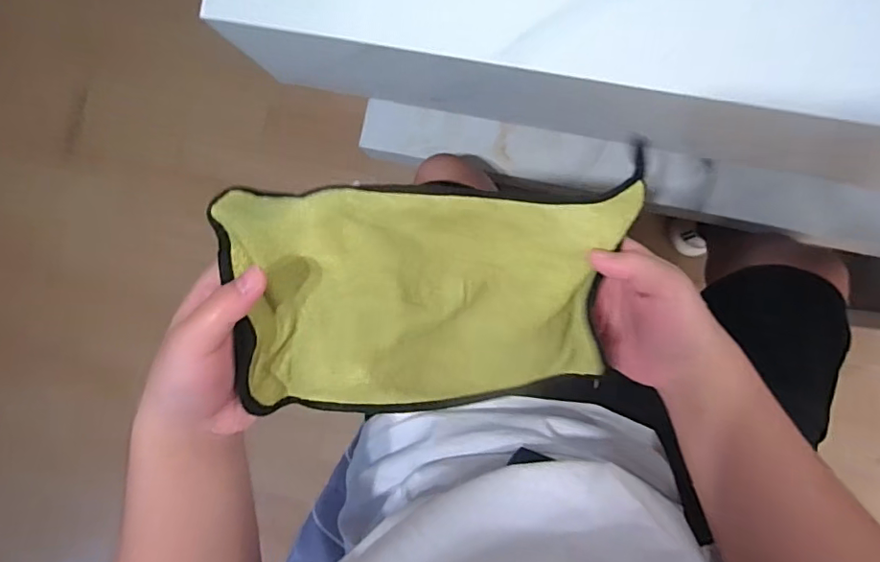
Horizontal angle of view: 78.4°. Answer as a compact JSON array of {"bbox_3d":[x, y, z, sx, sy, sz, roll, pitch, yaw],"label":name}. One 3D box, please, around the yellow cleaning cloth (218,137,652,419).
[{"bbox_3d":[0.011,0.007,0.368,0.303,0.057,0.163,-1,97,-16],"label":"yellow cleaning cloth"}]

